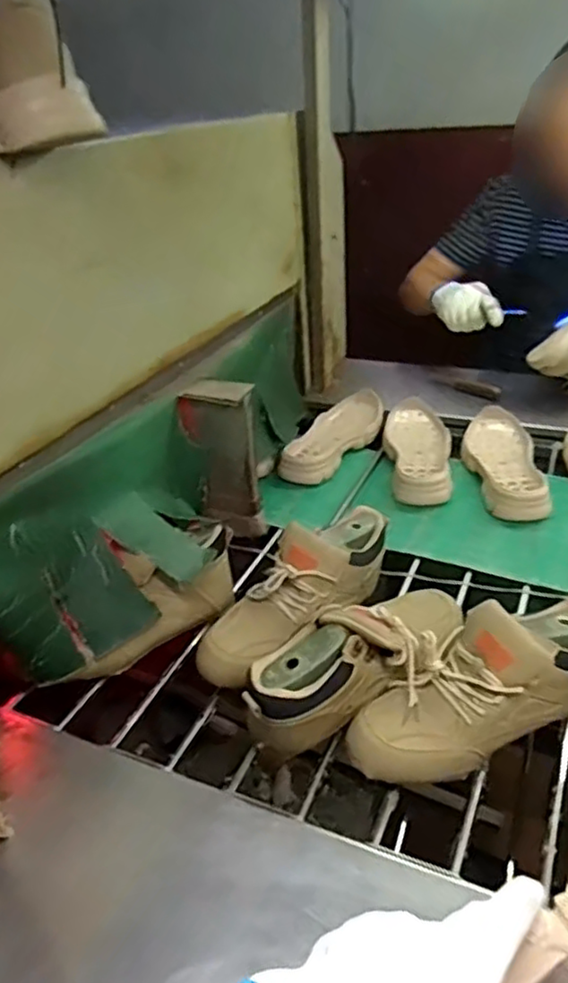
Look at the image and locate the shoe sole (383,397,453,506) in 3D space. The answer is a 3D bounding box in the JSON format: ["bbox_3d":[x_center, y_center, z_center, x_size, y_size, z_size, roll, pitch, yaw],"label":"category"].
[{"bbox_3d":[0.224,-0.067,1.115,0.110,0.054,0.283,1,34,10],"label":"shoe sole"}]

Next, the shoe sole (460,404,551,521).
[{"bbox_3d":[0.349,-0.051,1.072,0.113,0.049,0.281,0,34,9],"label":"shoe sole"}]

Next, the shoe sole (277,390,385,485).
[{"bbox_3d":[0.097,-0.098,1.173,0.106,0.065,0.276,13,37,26],"label":"shoe sole"}]

